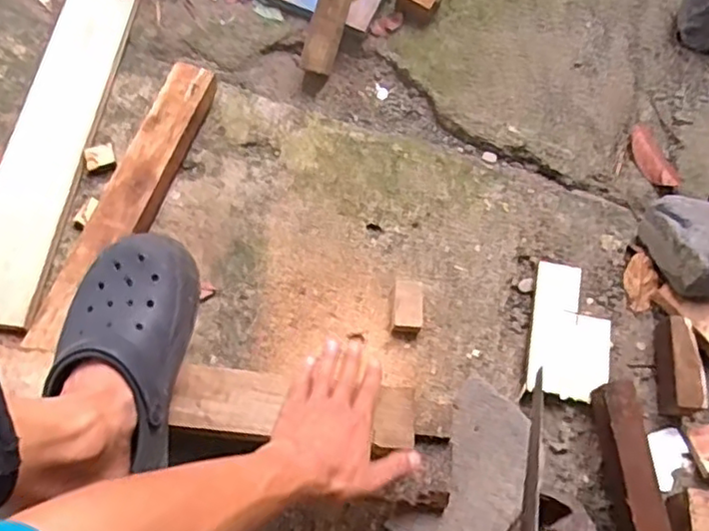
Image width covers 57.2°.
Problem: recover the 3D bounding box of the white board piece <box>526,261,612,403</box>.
[{"bbox_3d":[0.283,0.086,0.851,0.099,0.020,0.178,12,66,2],"label":"white board piece"}]

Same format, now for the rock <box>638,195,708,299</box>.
[{"bbox_3d":[0.464,-0.030,0.871,0.113,0.080,0.146,-4,48,-10],"label":"rock"}]

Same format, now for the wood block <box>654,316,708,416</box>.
[{"bbox_3d":[0.405,0.125,0.811,0.033,0.059,0.117,8,66,0],"label":"wood block"}]

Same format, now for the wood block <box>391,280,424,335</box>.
[{"bbox_3d":[0.069,0.053,0.831,0.041,0.026,0.064,4,66,-2],"label":"wood block"}]

